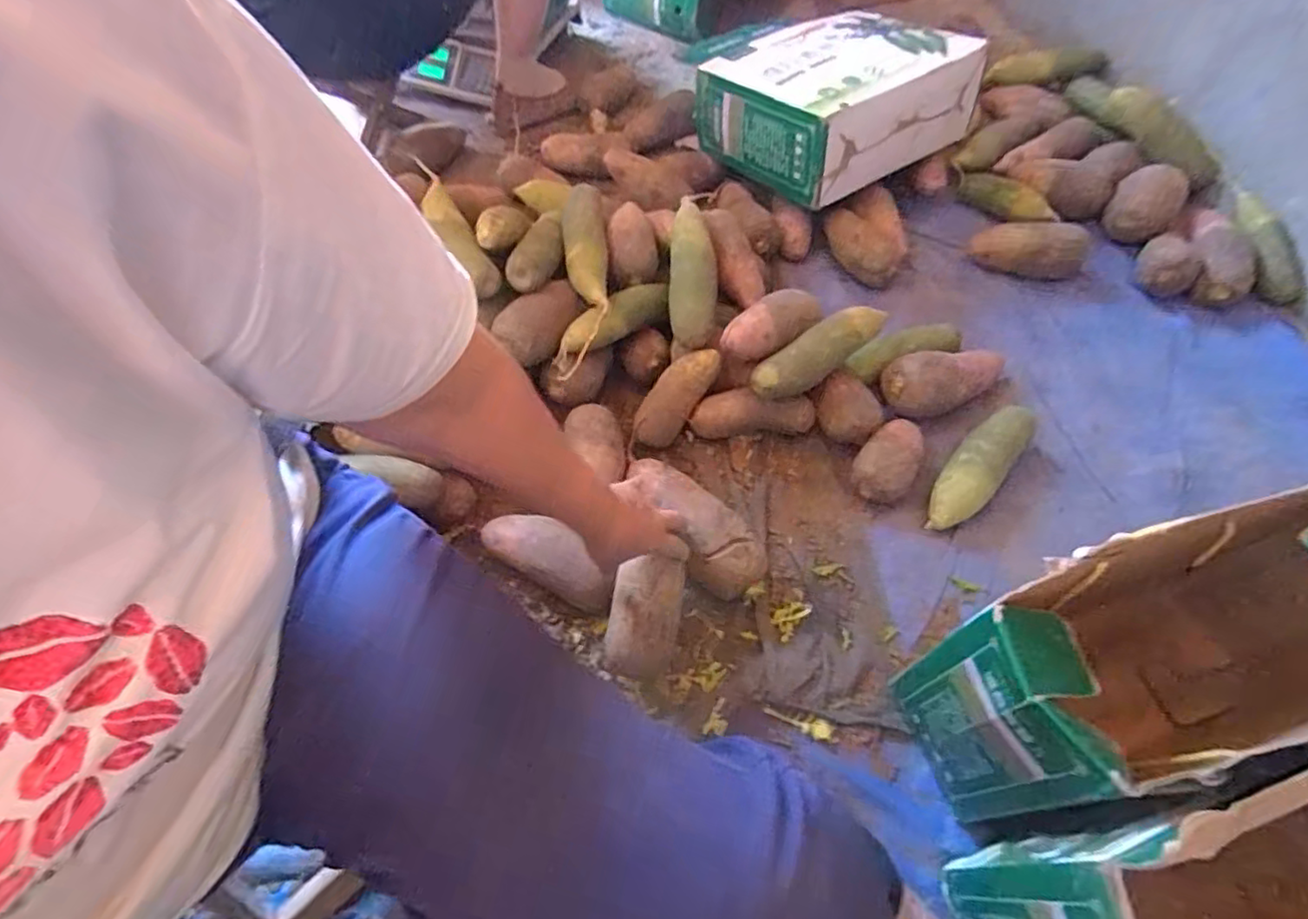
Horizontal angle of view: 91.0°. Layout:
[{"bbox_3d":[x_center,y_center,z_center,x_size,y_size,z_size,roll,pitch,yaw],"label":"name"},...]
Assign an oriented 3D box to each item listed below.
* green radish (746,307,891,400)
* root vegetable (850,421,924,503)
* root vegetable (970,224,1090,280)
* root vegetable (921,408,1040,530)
[{"bbox_3d":[0.208,-0.132,0.810,0.191,0.065,0.053,-32,64,-17],"label":"green radish"},{"bbox_3d":[0.291,-0.001,0.792,0.070,0.047,0.118,30,64,17],"label":"root vegetable"},{"bbox_3d":[0.557,-0.317,0.962,0.155,0.063,0.068,14,59,26],"label":"root vegetable"},{"bbox_3d":[0.399,0.008,0.790,0.062,0.049,0.197,37,66,20],"label":"root vegetable"}]

